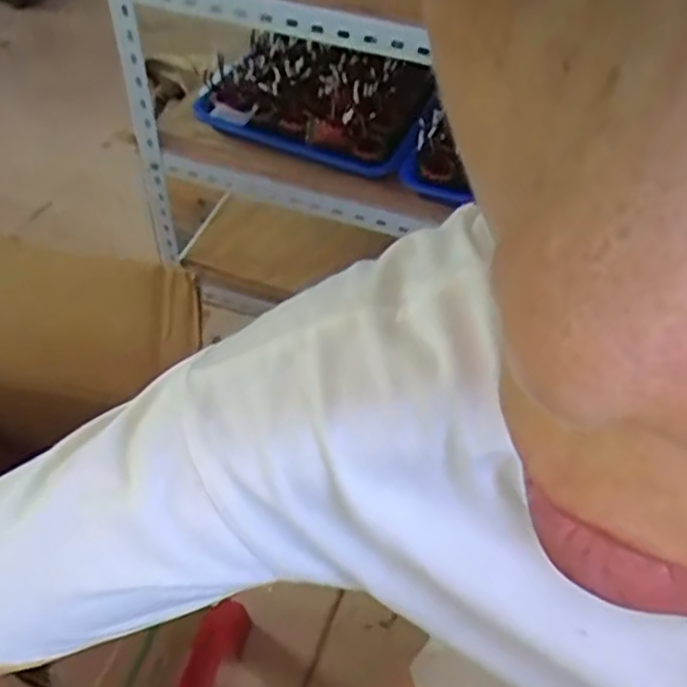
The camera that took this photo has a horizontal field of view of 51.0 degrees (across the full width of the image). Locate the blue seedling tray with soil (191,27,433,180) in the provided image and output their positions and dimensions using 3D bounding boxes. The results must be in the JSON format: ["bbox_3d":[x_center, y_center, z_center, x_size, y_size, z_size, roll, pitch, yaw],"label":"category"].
[{"bbox_3d":[-0.033,-0.279,0.802,0.248,0.065,0.166,15,50,9],"label":"blue seedling tray with soil"}]

